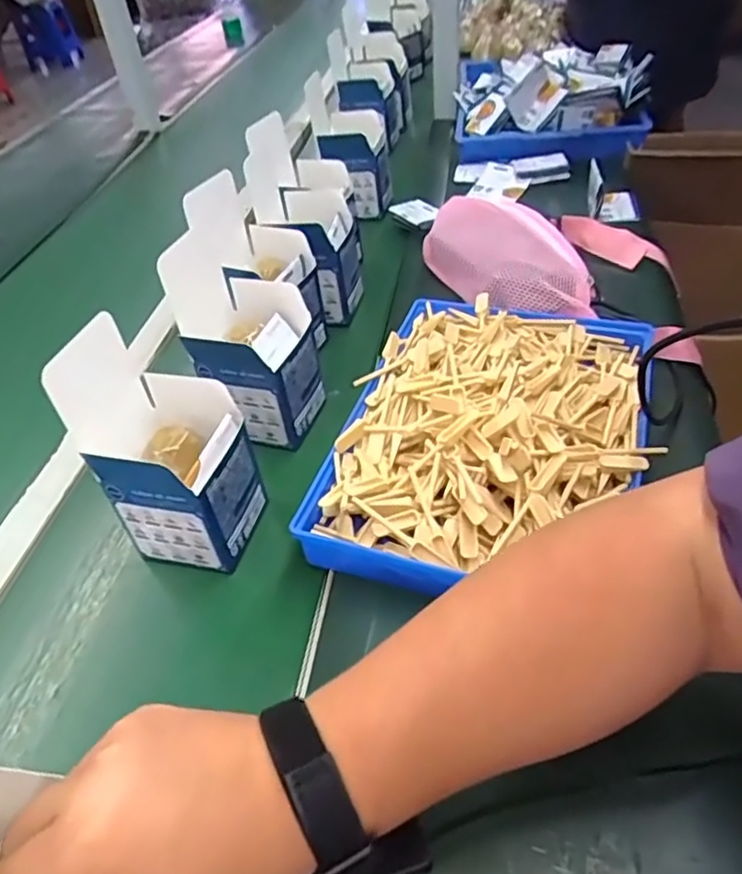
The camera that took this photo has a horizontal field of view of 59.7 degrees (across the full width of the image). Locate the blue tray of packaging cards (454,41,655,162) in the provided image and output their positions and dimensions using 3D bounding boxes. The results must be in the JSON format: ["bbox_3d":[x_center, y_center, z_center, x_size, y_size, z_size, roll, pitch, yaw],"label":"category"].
[{"bbox_3d":[0.300,-0.571,1.080,0.304,0.103,0.313,0,43,8],"label":"blue tray of packaging cards"}]

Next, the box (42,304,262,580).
[{"bbox_3d":[-0.148,0.011,0.482,0.087,0.179,0.089,7,44,16],"label":"box"}]

